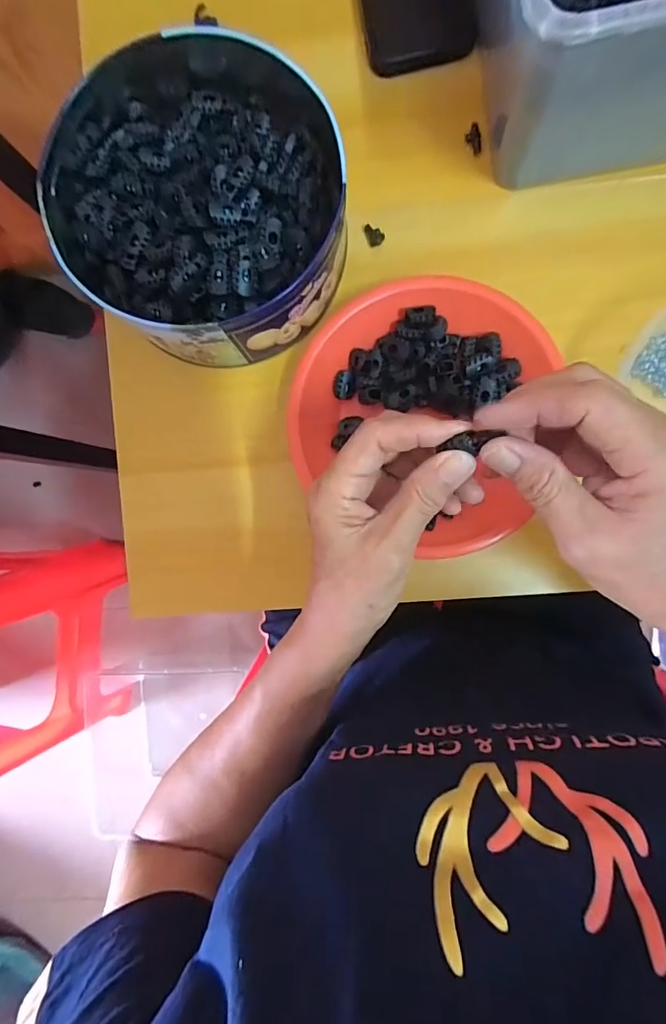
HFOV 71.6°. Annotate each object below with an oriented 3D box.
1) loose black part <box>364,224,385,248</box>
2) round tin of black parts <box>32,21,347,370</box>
[{"bbox_3d":[0.032,-0.213,0.352,0.013,0.007,0.019,-15,90,5],"label":"loose black part"},{"bbox_3d":[-0.097,-0.222,0.328,0.201,0.065,0.225,-39,88,5],"label":"round tin of black parts"}]

